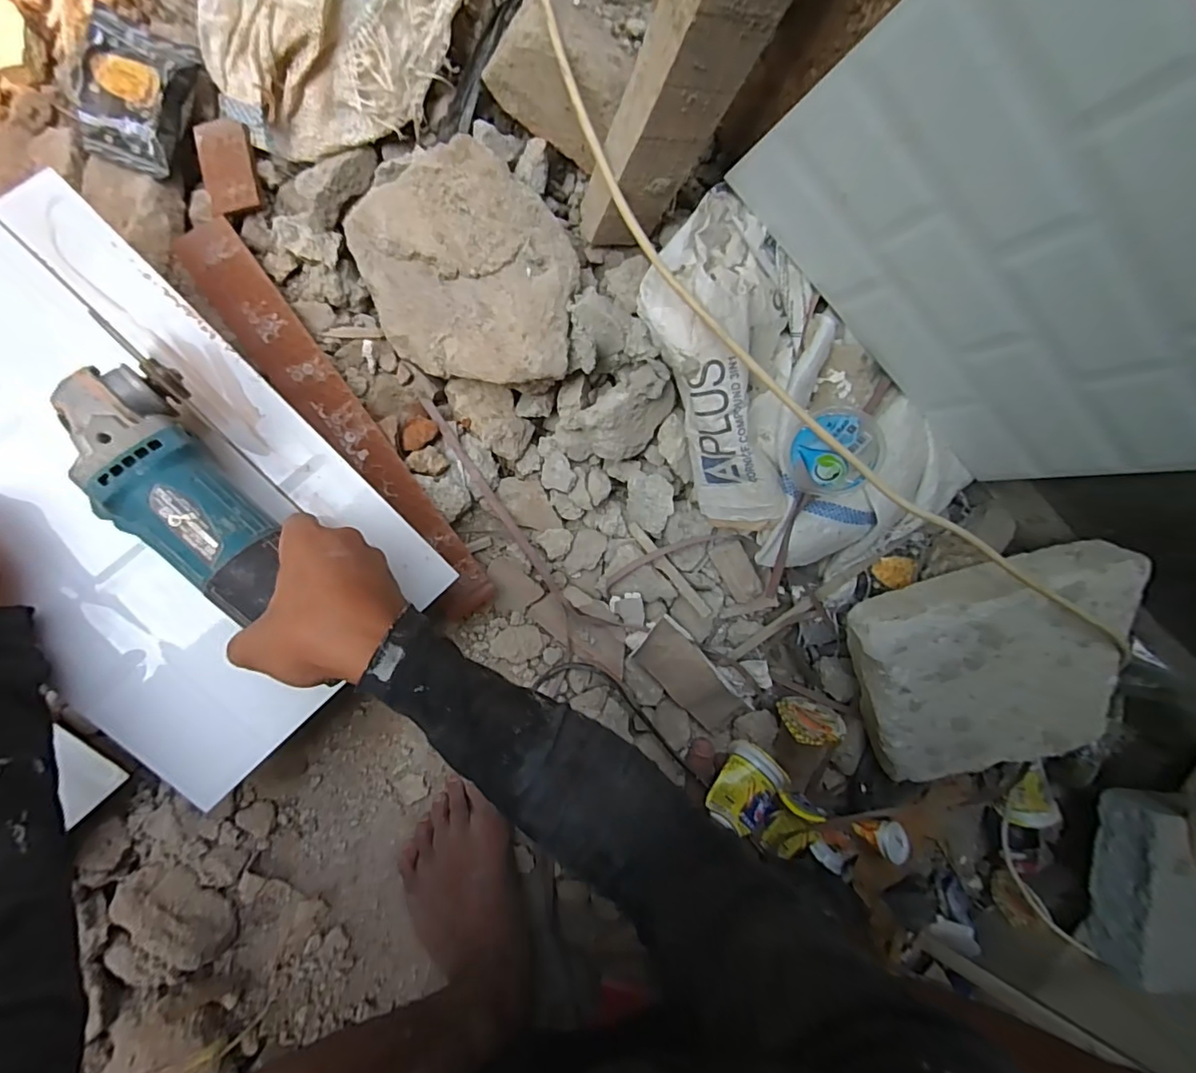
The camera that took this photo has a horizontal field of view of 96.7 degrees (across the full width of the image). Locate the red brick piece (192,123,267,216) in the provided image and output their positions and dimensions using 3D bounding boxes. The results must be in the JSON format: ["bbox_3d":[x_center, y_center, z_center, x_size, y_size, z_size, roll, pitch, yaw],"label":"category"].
[{"bbox_3d":[-0.317,-0.316,0.455,0.050,0.011,0.072,-5,99,9],"label":"red brick piece"}]

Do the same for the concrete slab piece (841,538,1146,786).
[{"bbox_3d":[0.406,0.138,0.552,0.251,0.073,0.217,-16,112,16],"label":"concrete slab piece"}]

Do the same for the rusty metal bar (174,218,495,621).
[{"bbox_3d":[-0.230,-0.092,0.483,0.065,0.029,0.399,-35,96,-8],"label":"rusty metal bar"}]

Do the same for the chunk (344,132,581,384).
[{"bbox_3d":[-0.116,-0.226,0.457,0.206,0.080,0.163,16,88,-9],"label":"chunk"}]

